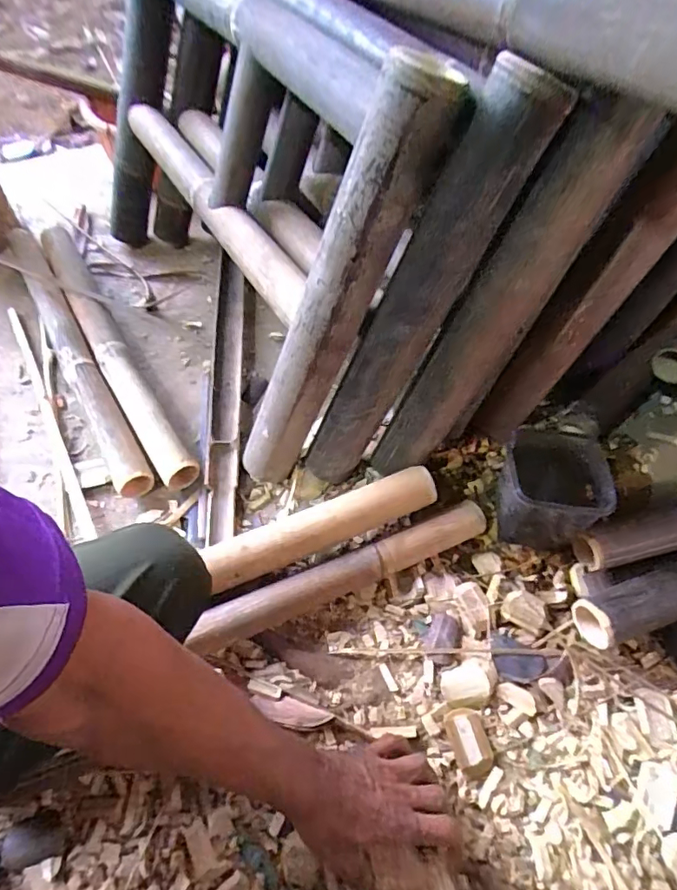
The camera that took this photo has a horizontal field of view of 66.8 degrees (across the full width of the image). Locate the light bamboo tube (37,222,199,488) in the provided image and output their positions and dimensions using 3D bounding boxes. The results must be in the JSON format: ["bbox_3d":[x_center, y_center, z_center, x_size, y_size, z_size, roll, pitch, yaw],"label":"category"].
[{"bbox_3d":[-0.393,-0.182,0.865,0.066,0.057,0.649,-28,61,-18],"label":"light bamboo tube"}]

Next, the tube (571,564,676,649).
[{"bbox_3d":[0.409,0.173,0.612,0.262,0.066,0.057,-17,58,-11],"label":"tube"}]

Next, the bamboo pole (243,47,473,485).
[{"bbox_3d":[-0.014,-0.139,0.578,0.071,0.505,0.068,-8,53,-36],"label":"bamboo pole"}]

